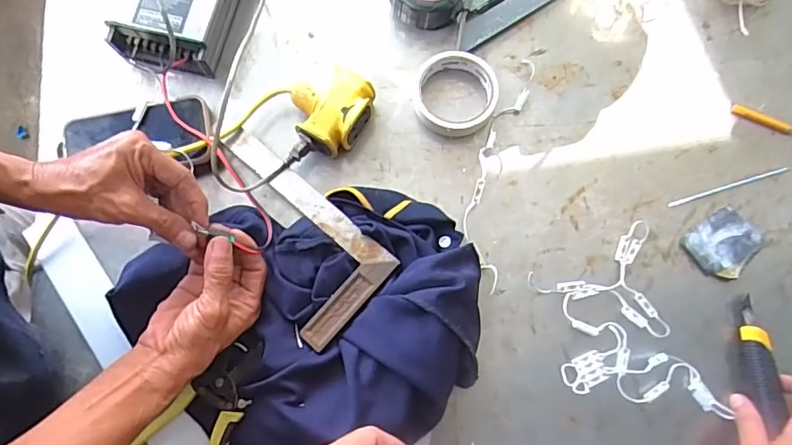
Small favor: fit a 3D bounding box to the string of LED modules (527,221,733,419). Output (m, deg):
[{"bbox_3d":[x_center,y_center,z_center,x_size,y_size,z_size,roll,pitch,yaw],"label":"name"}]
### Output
[{"bbox_3d":[0.222,0.108,0.520,0.133,0.014,0.189,-14,76,-5],"label":"string of LED modules"}]

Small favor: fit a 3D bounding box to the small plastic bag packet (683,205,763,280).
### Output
[{"bbox_3d":[0.344,0.021,0.548,0.074,0.006,0.059,-35,79,-10],"label":"small plastic bag packet"}]

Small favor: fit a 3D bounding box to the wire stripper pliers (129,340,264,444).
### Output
[{"bbox_3d":[-0.171,0.182,0.488,0.095,0.032,0.155,35,77,7],"label":"wire stripper pliers"}]

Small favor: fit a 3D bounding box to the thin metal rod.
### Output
[{"bbox_3d":[0.358,-0.038,0.565,0.139,0.004,0.005,-16,77,-6],"label":"thin metal rod"}]

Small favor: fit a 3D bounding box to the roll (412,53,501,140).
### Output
[{"bbox_3d":[0.066,-0.143,0.577,0.088,0.024,0.094,0,76,-1],"label":"roll"}]

